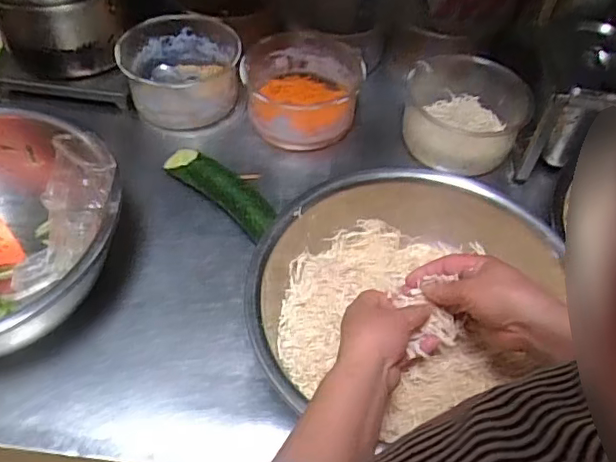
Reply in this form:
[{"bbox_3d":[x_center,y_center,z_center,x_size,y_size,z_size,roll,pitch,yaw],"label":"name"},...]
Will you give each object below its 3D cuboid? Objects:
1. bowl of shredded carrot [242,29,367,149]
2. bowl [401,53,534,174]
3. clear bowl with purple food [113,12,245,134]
[{"bbox_3d":[-0.009,-0.214,0.874,0.163,0.083,0.170,2,52,-2],"label":"bowl of shredded carrot"},{"bbox_3d":[0.226,-0.183,0.850,0.155,0.102,0.163,2,52,-2],"label":"bowl"},{"bbox_3d":[-0.192,-0.238,0.885,0.168,0.098,0.165,2,52,-2],"label":"clear bowl with purple food"}]

